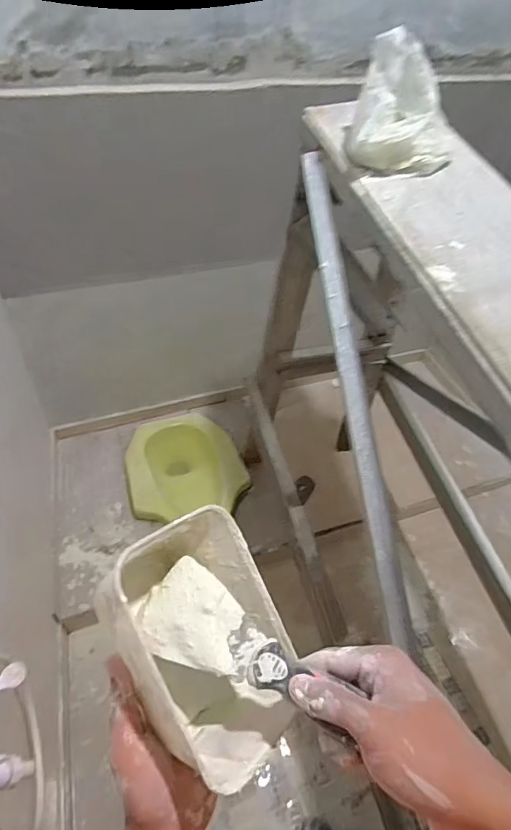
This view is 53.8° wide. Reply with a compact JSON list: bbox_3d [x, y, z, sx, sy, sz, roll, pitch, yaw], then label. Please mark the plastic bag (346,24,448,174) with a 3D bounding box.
[{"bbox_3d":[0.206,-0.417,0.690,0.134,0.149,0.092,13,48,5],"label":"plastic bag"}]

